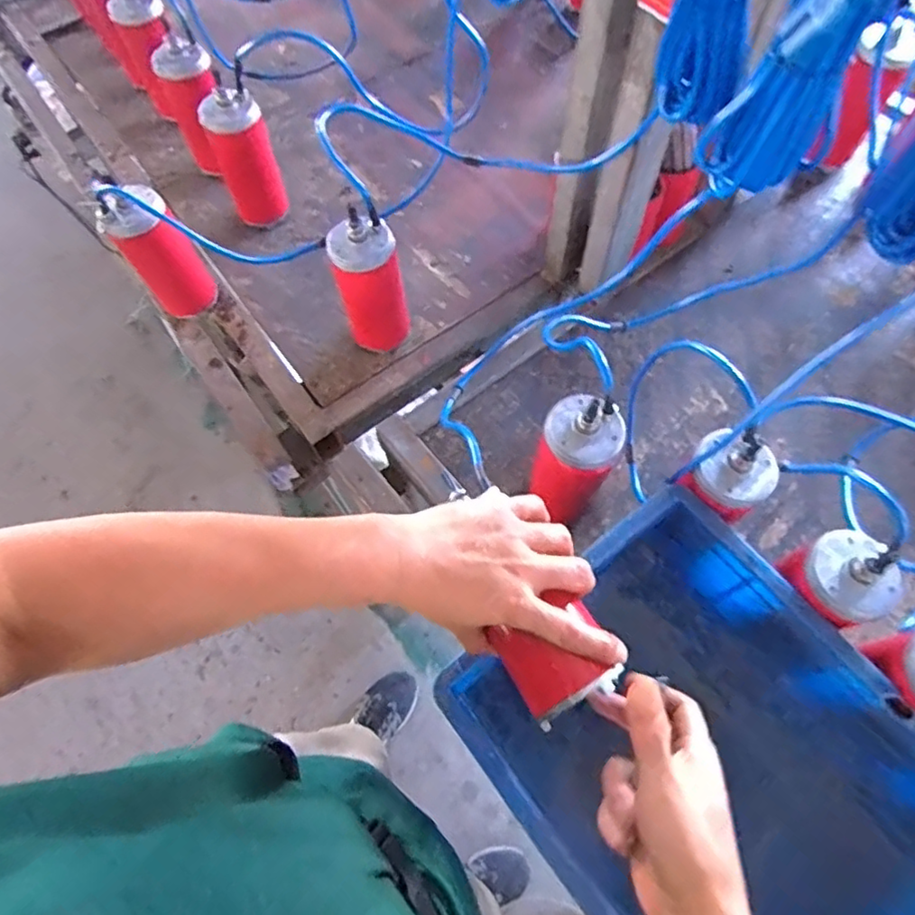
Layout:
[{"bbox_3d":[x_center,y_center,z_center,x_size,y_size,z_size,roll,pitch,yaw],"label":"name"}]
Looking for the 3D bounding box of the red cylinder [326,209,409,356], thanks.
[{"bbox_3d":[-0.104,-0.202,0.731,0.076,0.189,0.065,-16,66,-6],"label":"red cylinder"}]

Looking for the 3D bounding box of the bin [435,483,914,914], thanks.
[{"bbox_3d":[0.218,0.261,0.492,0.297,0.113,0.394,-37,70,-13],"label":"bin"}]

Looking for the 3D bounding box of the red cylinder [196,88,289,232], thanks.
[{"bbox_3d":[-0.303,-0.431,0.848,0.083,0.179,0.078,-21,66,-8],"label":"red cylinder"}]

